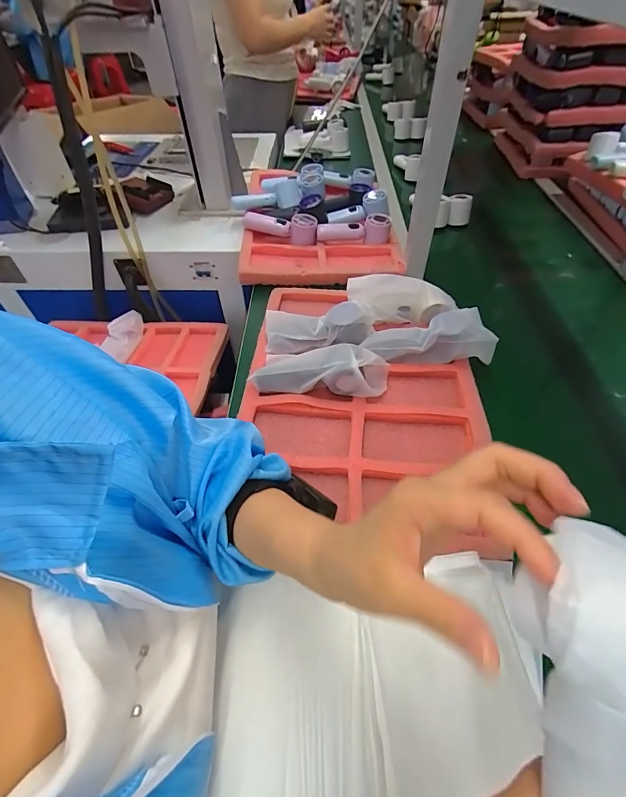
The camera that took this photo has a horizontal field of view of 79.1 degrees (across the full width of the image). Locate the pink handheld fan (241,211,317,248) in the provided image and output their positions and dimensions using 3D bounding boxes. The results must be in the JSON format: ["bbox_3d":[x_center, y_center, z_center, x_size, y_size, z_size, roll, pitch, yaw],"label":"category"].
[{"bbox_3d":[-0.070,-0.378,0.843,0.163,0.052,0.054,14,52,13],"label":"pink handheld fan"}]

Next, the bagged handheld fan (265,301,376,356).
[{"bbox_3d":[0.001,-0.114,0.611,0.180,0.056,0.090,9,51,9],"label":"bagged handheld fan"}]

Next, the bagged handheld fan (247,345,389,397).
[{"bbox_3d":[0.012,-0.046,0.559,0.194,0.053,0.069,5,51,6],"label":"bagged handheld fan"}]

